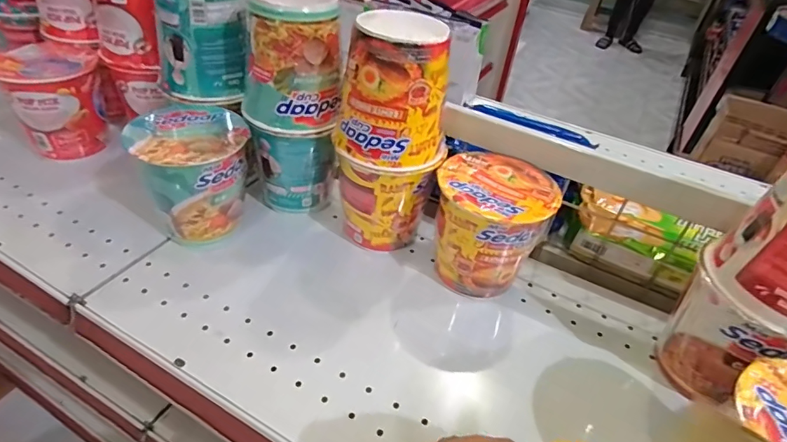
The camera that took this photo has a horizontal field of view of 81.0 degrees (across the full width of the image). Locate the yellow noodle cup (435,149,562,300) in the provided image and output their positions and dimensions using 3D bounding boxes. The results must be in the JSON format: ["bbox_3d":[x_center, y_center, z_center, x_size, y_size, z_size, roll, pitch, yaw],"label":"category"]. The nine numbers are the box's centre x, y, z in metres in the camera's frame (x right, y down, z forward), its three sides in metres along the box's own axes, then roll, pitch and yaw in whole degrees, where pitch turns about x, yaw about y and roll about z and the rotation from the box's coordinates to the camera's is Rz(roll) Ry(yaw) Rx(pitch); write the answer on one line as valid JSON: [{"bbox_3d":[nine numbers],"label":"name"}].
[{"bbox_3d":[0.090,0.007,0.447,0.101,0.110,0.098,4,42,-3],"label":"yellow noodle cup"}]

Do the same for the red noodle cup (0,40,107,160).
[{"bbox_3d":[-0.382,-0.135,0.532,0.090,0.101,0.095,4,42,-3],"label":"red noodle cup"}]

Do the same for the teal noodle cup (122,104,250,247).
[{"bbox_3d":[-0.194,-0.047,0.464,0.095,0.119,0.111,-7,44,-15],"label":"teal noodle cup"}]

